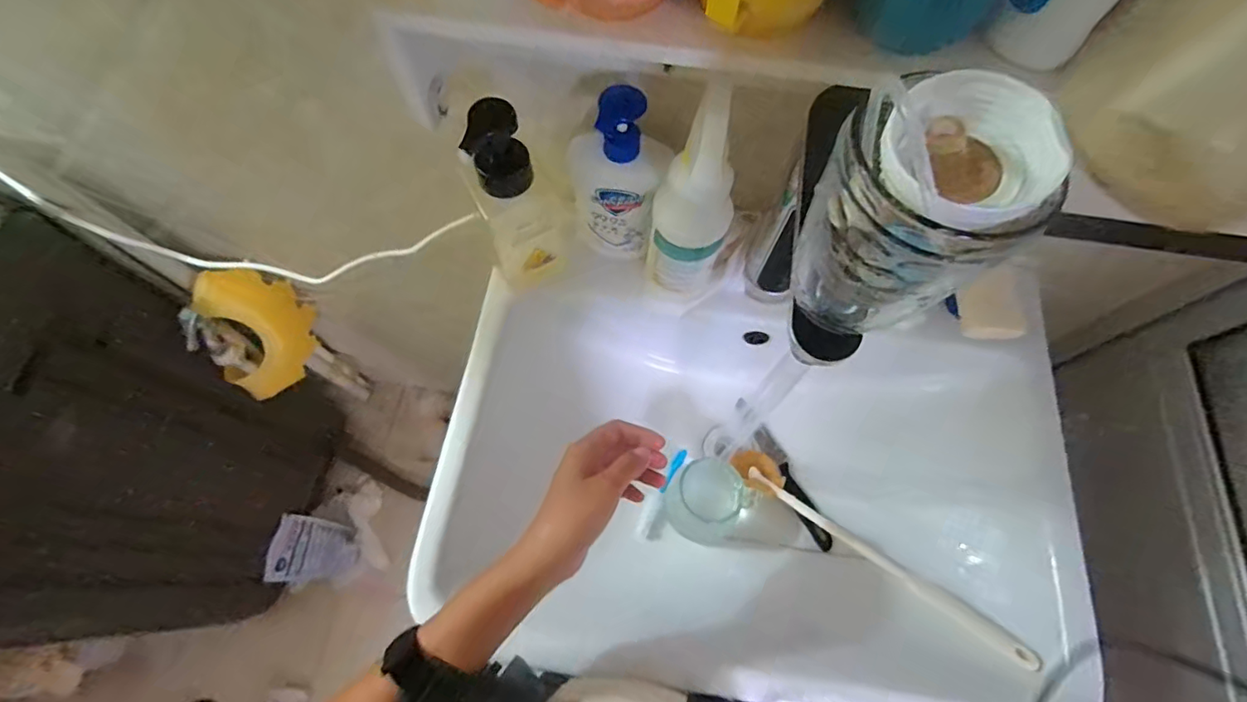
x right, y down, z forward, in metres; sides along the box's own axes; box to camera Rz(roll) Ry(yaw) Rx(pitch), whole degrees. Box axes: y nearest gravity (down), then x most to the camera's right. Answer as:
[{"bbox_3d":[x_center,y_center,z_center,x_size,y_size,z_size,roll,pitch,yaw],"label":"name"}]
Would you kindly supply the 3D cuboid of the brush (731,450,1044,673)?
[{"bbox_3d":[0.251,0.205,0.572,0.314,0.052,0.033,33,68,33],"label":"brush"}]

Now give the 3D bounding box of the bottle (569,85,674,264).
[{"bbox_3d":[-0.009,-0.150,0.497,0.083,0.178,0.038,15,68,3],"label":"bottle"}]

